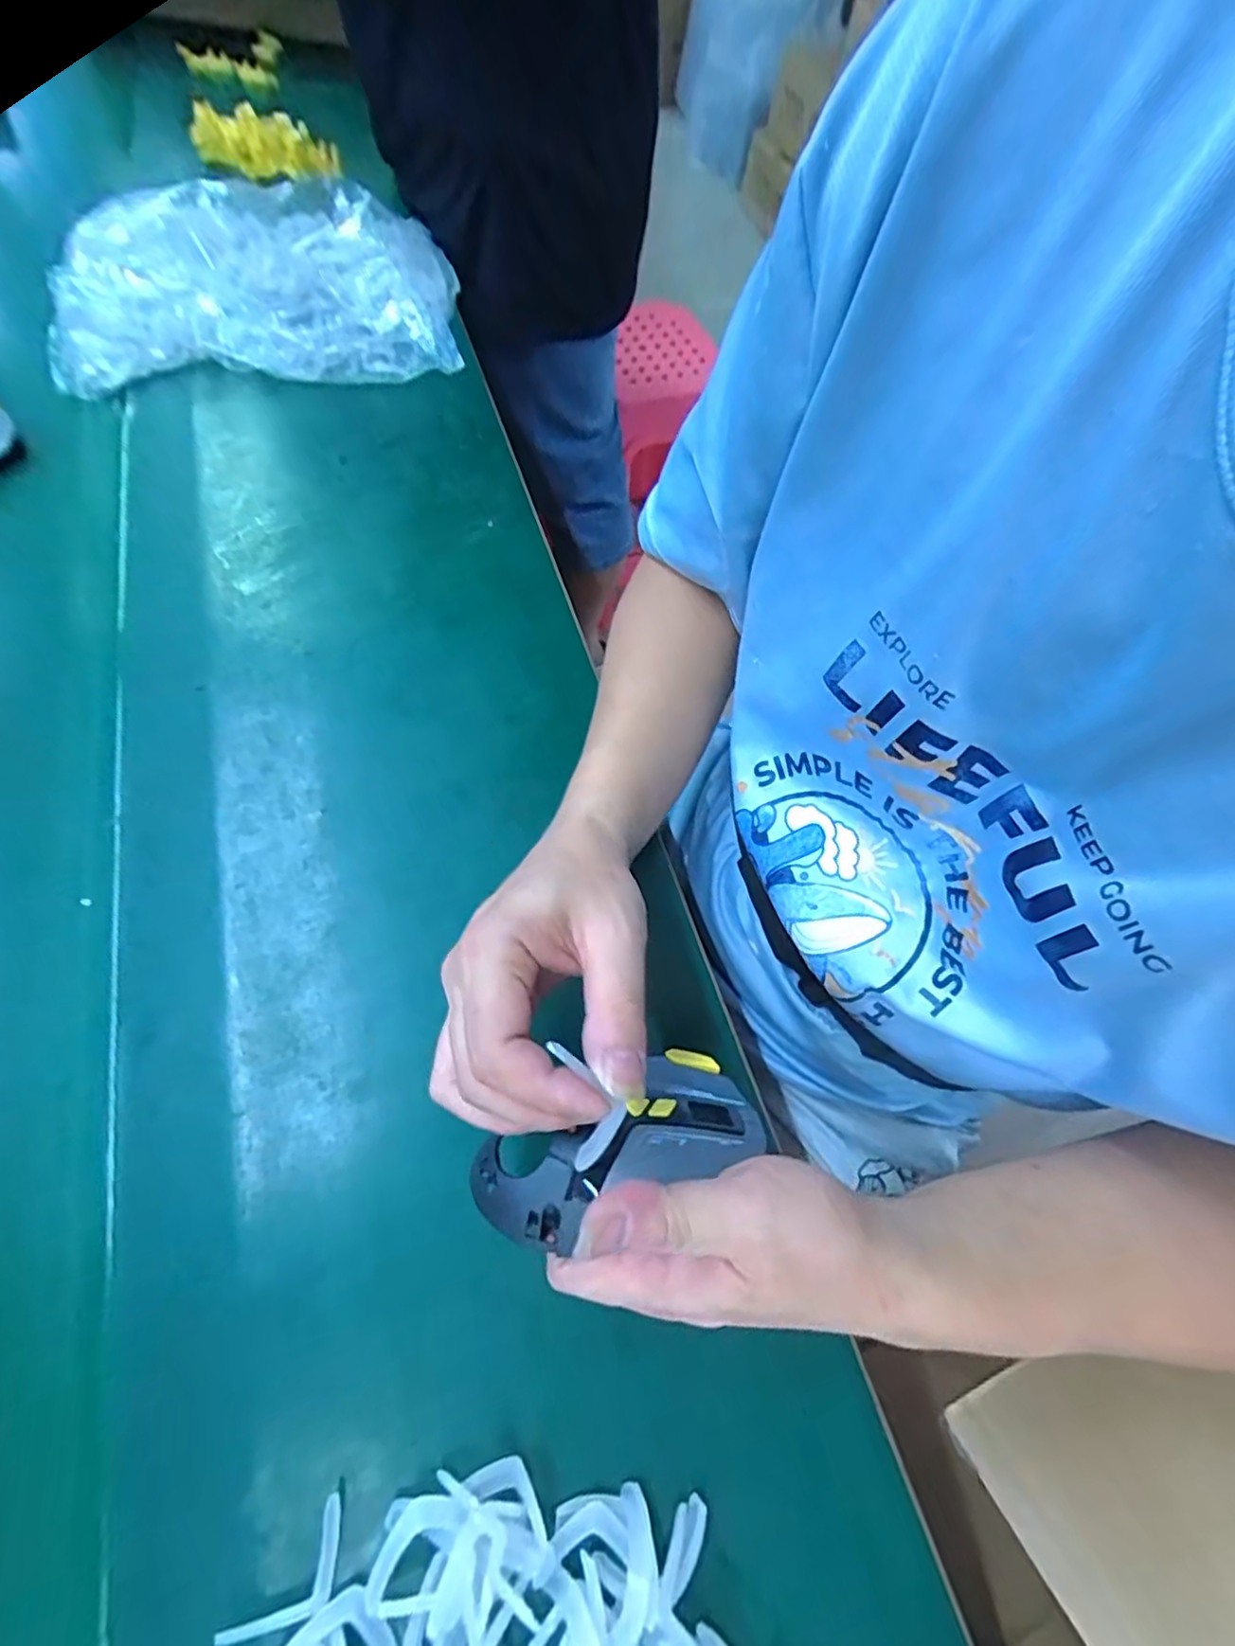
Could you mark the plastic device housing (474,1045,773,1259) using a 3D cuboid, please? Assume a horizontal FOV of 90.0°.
[{"bbox_3d":[0.002,0.129,0.251,0.116,0.031,0.047,-17,66,-16],"label":"plastic device housing"}]

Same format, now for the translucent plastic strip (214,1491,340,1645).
[{"bbox_3d":[-0.119,0.283,0.227,0.022,0.006,0.046,40,68,15],"label":"translucent plastic strip"}]

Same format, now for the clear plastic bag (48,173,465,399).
[{"bbox_3d":[-0.346,-0.538,0.595,0.347,0.051,0.352,-5,63,-9],"label":"clear plastic bag"}]

